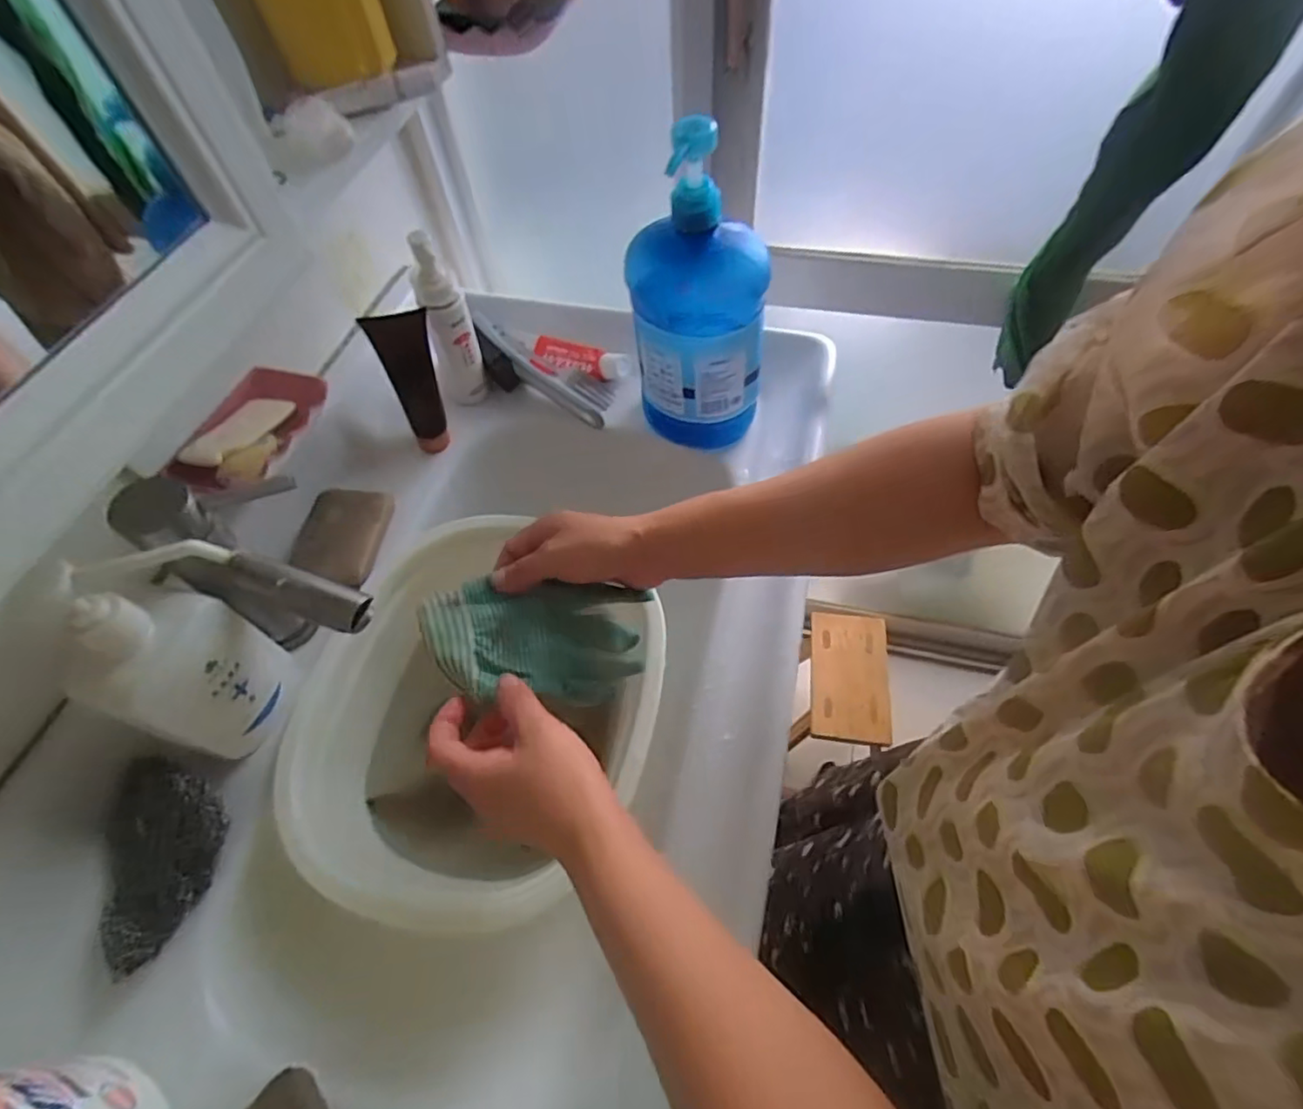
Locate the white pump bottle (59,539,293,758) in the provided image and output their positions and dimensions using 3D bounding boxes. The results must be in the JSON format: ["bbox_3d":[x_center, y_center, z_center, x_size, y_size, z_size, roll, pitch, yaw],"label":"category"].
[{"bbox_3d":[-0.292,0.061,0.389,0.055,0.182,0.108,35,67,22],"label":"white pump bottle"}]

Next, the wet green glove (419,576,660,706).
[{"bbox_3d":[-0.078,0.063,0.416,0.138,0.064,0.079,-1,58,3],"label":"wet green glove"}]

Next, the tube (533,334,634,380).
[{"bbox_3d":[-0.074,-0.210,0.641,0.110,0.019,0.032,22,63,17],"label":"tube"}]

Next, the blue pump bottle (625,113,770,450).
[{"bbox_3d":[0.039,-0.198,0.494,0.110,0.250,0.071,-2,58,3],"label":"blue pump bottle"}]

